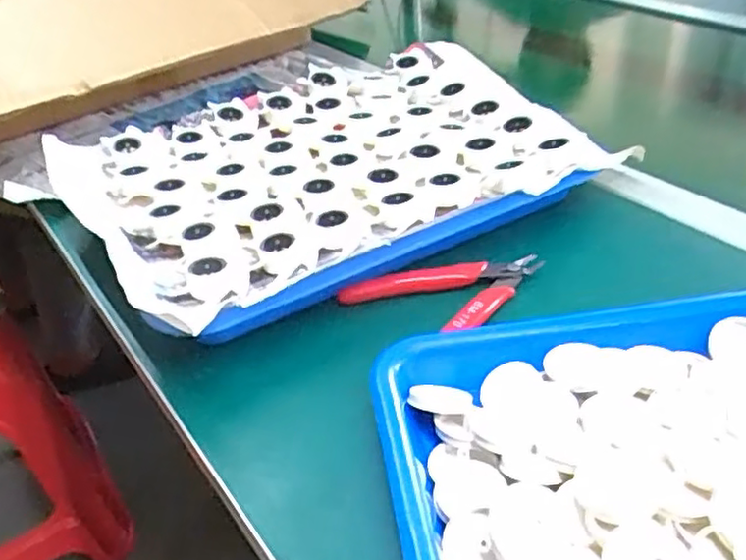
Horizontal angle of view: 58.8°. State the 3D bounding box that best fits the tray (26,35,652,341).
[{"bbox_3d":[-0.033,-0.098,0.504,0.364,0.040,0.299,-24,41,-26],"label":"tray"}]

